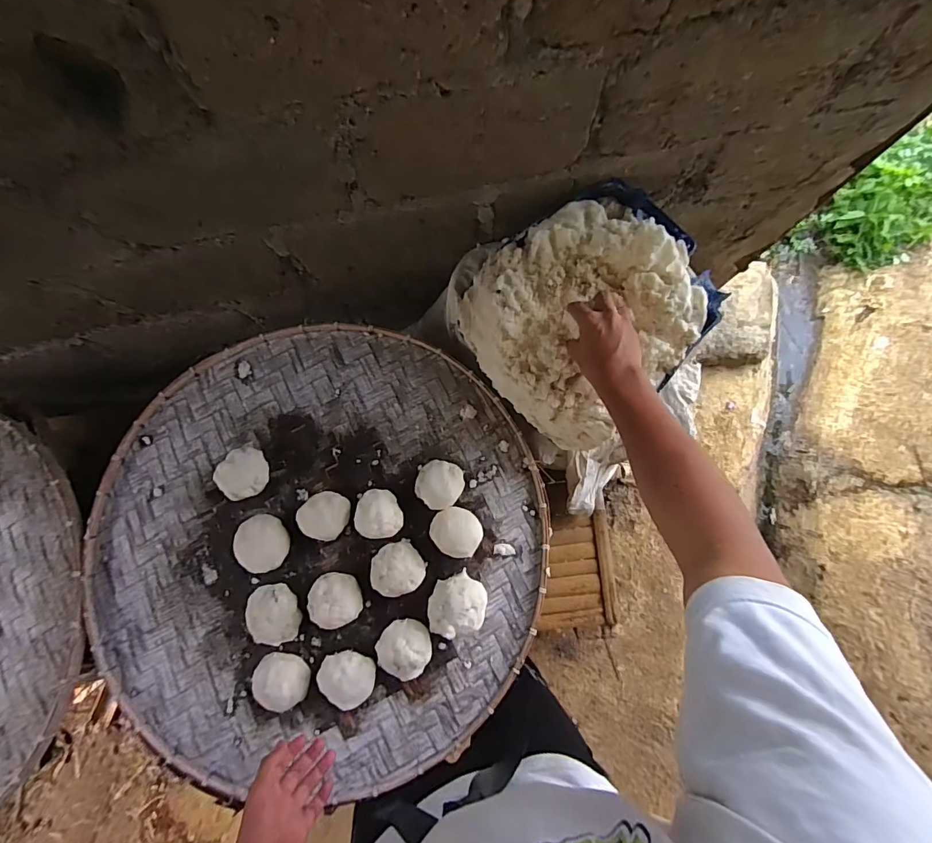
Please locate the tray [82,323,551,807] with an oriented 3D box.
[{"bbox_3d":[-0.232,0.184,0.700,0.686,0.088,0.673,0,83,3],"label":"tray"}]

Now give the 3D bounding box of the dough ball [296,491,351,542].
[{"bbox_3d":[-0.220,0.146,0.702,0.072,0.046,0.069,0,83,3],"label":"dough ball"}]

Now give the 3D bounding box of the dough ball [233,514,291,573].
[{"bbox_3d":[-0.319,0.188,0.695,0.074,0.043,0.081,0,83,3],"label":"dough ball"}]

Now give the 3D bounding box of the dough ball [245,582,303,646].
[{"bbox_3d":[-0.296,0.294,0.681,0.082,0.048,0.088,0,83,3],"label":"dough ball"}]

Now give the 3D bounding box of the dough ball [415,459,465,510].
[{"bbox_3d":[-0.041,0.099,0.708,0.071,0.059,0.072,0,83,3],"label":"dough ball"}]

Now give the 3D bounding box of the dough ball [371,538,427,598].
[{"bbox_3d":[-0.103,0.220,0.671,0.069,0.047,0.073,0,83,3],"label":"dough ball"}]

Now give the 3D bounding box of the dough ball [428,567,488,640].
[{"bbox_3d":[-0.013,0.272,0.672,0.088,0.064,0.076,-24,83,0],"label":"dough ball"}]

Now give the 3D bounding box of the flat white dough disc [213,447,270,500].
[{"bbox_3d":[-0.356,0.085,0.718,0.073,0.049,0.082,41,87,6],"label":"flat white dough disc"}]

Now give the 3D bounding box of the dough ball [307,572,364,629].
[{"bbox_3d":[-0.197,0.266,0.672,0.073,0.055,0.079,0,83,3],"label":"dough ball"}]

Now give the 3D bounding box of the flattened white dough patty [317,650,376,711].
[{"bbox_3d":[-0.175,0.374,0.662,0.082,0.051,0.079,0,83,3],"label":"flattened white dough patty"}]

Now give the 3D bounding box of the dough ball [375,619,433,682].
[{"bbox_3d":[-0.089,0.332,0.661,0.077,0.053,0.073,0,83,3],"label":"dough ball"}]

